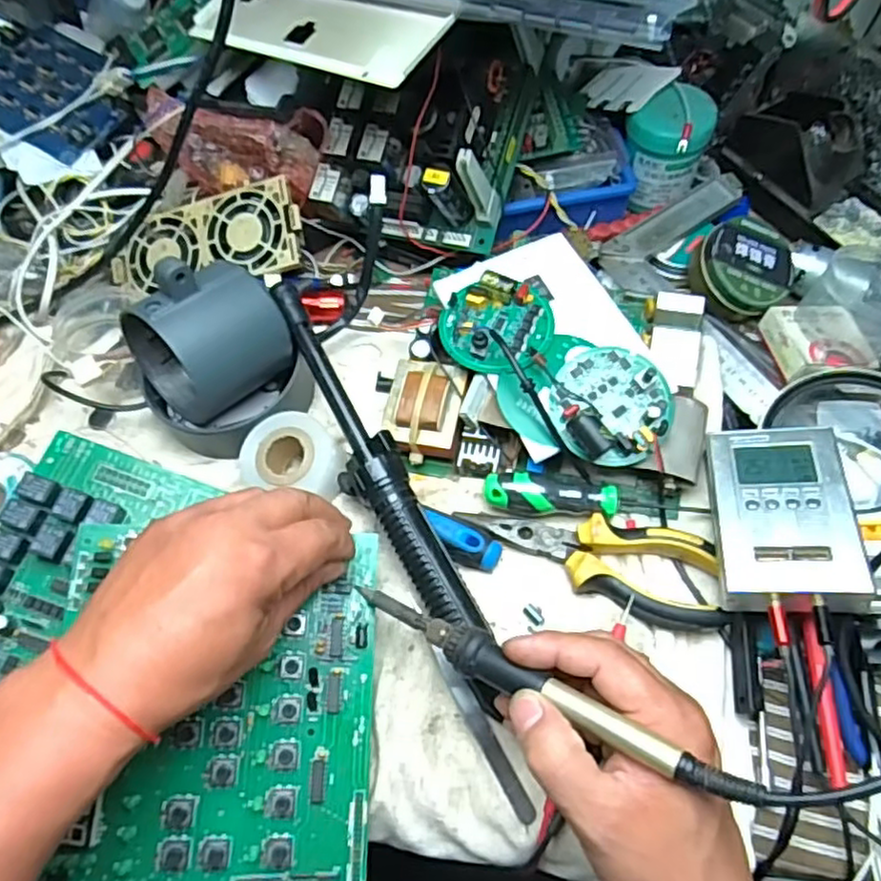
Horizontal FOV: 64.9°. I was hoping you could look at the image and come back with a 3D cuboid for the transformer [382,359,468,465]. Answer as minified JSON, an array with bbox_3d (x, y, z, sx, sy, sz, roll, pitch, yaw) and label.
[{"bbox_3d":[-0.010,-0.019,0.445,0.050,0.032,0.056,12,63,9],"label":"transformer"}]

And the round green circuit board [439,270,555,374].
[{"bbox_3d":[0.035,-0.073,0.435,0.069,0.025,0.064,5,63,5],"label":"round green circuit board"}]

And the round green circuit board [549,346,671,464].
[{"bbox_3d":[0.101,-0.021,0.413,0.069,0.022,0.068,-1,62,2],"label":"round green circuit board"}]

